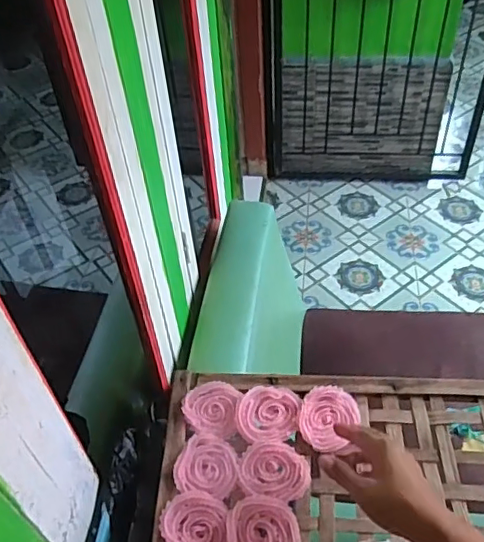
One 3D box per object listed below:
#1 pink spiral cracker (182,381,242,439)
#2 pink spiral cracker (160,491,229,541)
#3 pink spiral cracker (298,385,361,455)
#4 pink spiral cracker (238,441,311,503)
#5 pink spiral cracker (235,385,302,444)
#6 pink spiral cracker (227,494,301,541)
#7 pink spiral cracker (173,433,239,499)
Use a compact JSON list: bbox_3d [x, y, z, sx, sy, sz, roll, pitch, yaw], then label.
[{"bbox_3d":[-0.038,0.169,0.691,0.067,0.007,0.068,4,49,7],"label":"pink spiral cracker"},{"bbox_3d":[-0.051,0.277,0.608,0.070,0.010,0.071,-1,48,3],"label":"pink spiral cracker"},{"bbox_3d":[0.107,0.181,0.688,0.071,0.010,0.084,1,48,5],"label":"pink spiral cracker"},{"bbox_3d":[0.037,0.228,0.646,0.078,0.005,0.062,5,49,8],"label":"pink spiral cracker"},{"bbox_3d":[0.033,0.174,0.687,0.079,0.011,0.069,-6,48,-1],"label":"pink spiral cracker"},{"bbox_3d":[0.024,0.284,0.603,0.074,0.012,0.080,-9,48,-4],"label":"pink spiral cracker"},{"bbox_3d":[-0.040,0.227,0.659,0.072,0.006,0.069,7,49,10],"label":"pink spiral cracker"}]

